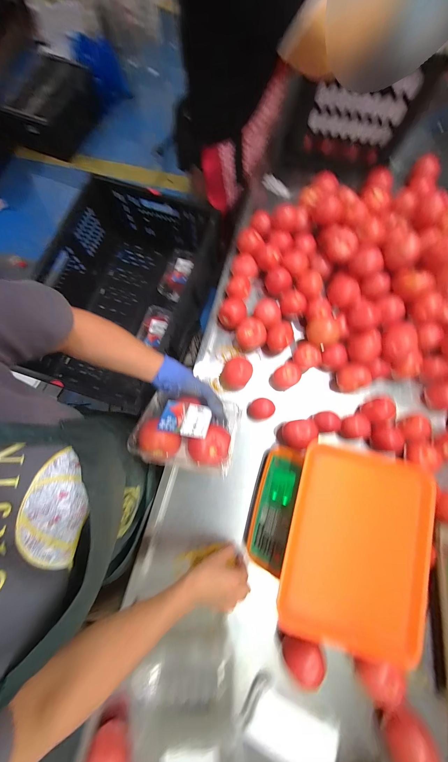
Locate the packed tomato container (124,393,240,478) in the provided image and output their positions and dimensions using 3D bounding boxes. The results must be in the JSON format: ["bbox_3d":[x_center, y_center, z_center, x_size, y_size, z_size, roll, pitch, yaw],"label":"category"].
[{"bbox_3d":[-0.065,0.085,0.407,0.159,0.066,0.113,10,78,3],"label":"packed tomato container"}]

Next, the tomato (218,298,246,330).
[{"bbox_3d":[0.021,-0.168,0.603,0.063,0.061,0.068,38,80,8],"label":"tomato"}]

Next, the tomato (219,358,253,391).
[{"bbox_3d":[0.030,-0.017,0.569,0.070,0.062,0.072,29,79,7],"label":"tomato"}]

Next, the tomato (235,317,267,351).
[{"bbox_3d":[0.064,-0.116,0.583,0.068,0.050,0.066,0,77,0],"label":"tomato"}]

